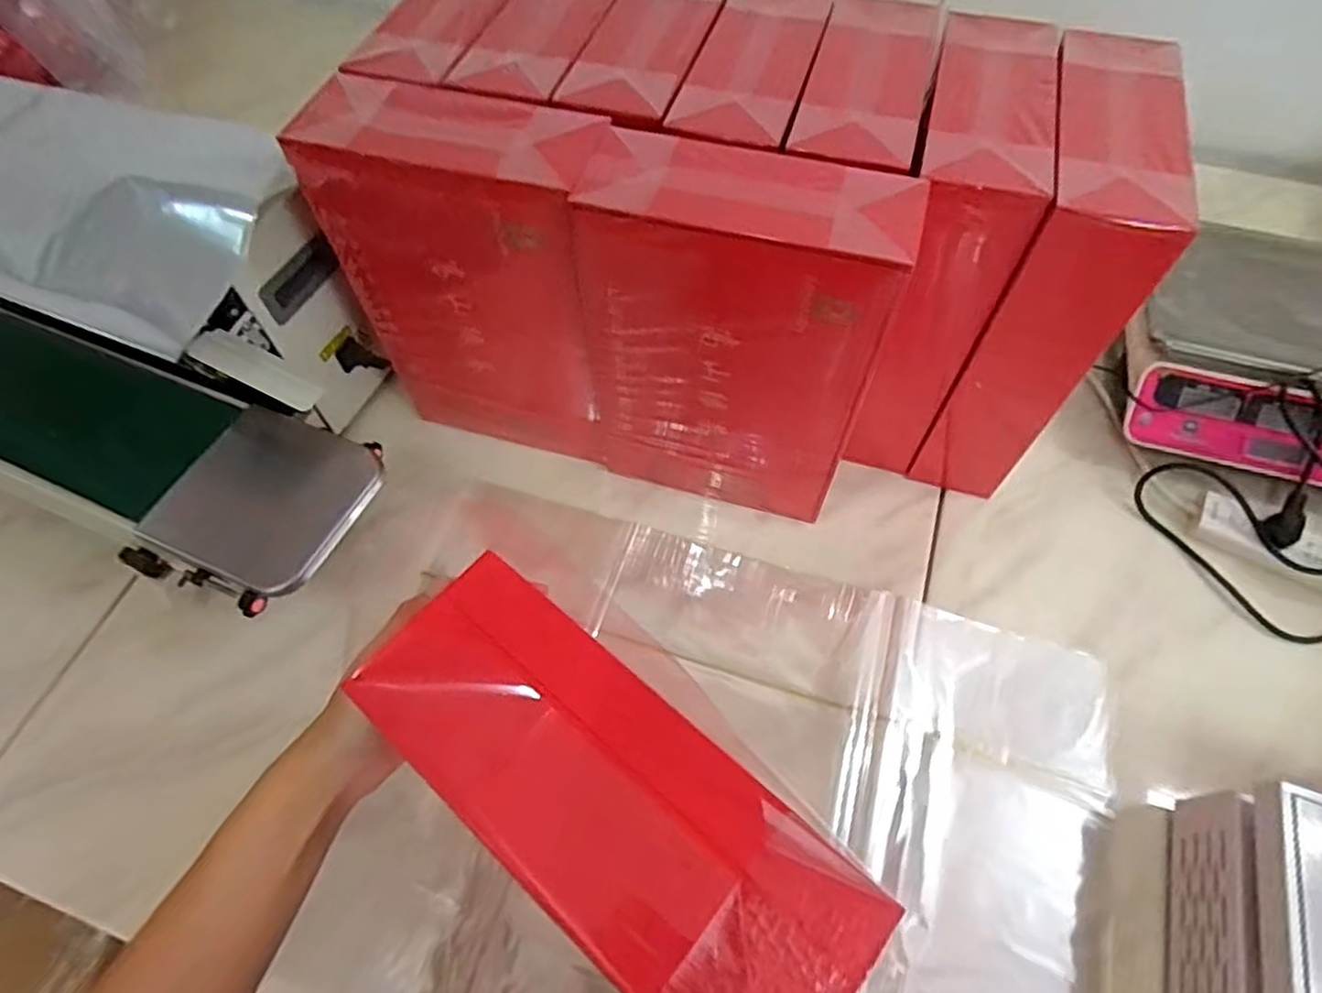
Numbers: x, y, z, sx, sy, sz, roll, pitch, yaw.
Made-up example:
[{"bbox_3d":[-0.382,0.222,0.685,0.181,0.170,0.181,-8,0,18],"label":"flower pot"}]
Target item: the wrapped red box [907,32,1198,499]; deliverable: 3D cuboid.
[{"bbox_3d":[0.351,-0.190,0.676,0.087,0.364,0.226,15,61,10],"label":"wrapped red box"}]

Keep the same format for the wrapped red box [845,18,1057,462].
[{"bbox_3d":[0.263,-0.229,0.679,0.094,0.327,0.248,14,61,10],"label":"wrapped red box"}]

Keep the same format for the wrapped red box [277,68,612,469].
[{"bbox_3d":[-0.161,-0.192,0.671,0.266,0.353,0.100,15,61,10],"label":"wrapped red box"}]

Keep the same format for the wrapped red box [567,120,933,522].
[{"bbox_3d":[0.062,-0.125,0.640,0.243,0.361,0.102,13,61,9],"label":"wrapped red box"}]

